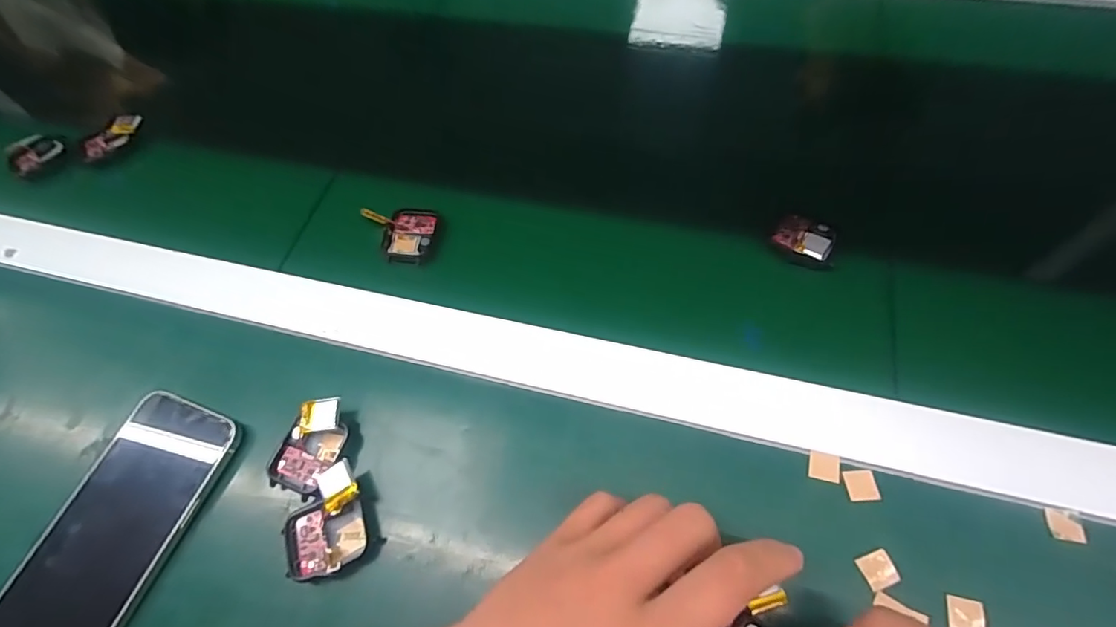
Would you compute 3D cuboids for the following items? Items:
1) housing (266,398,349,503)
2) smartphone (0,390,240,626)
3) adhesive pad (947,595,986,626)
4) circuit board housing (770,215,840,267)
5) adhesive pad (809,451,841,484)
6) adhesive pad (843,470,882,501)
[{"bbox_3d":[-0.140,0.075,0.295,0.039,0.016,0.051,17,65,14],"label":"housing"},{"bbox_3d":[-0.246,0.116,0.283,0.075,0.014,0.143,17,65,14],"label":"smartphone"},{"bbox_3d":[0.192,0.142,0.244,0.015,0.004,0.015,11,55,14],"label":"adhesive pad"},{"bbox_3d":[0.164,-0.050,0.346,0.040,0.005,0.034,19,65,15],"label":"circuit board housing"},{"bbox_3d":[0.143,0.082,0.278,0.015,0.004,0.015,12,64,12],"label":"adhesive pad"},{"bbox_3d":[0.160,0.091,0.274,0.016,0.004,0.015,-6,61,2],"label":"adhesive pad"}]

